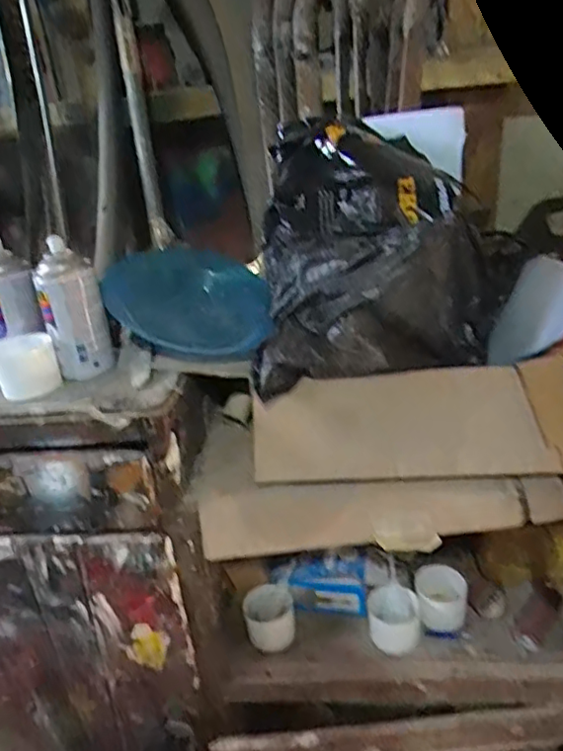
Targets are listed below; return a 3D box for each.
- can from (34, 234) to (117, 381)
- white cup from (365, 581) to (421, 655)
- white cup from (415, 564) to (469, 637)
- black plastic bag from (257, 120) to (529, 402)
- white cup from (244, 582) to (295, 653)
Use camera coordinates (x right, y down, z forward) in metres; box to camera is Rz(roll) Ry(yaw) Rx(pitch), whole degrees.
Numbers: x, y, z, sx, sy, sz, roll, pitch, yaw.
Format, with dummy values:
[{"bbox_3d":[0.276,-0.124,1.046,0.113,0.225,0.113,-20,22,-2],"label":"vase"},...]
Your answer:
[{"bbox_3d":[-0.233,-0.073,0.662,0.067,0.139,0.058,-15,28,-18],"label":"can"},{"bbox_3d":[0.145,0.317,0.773,0.069,0.053,0.069,-5,27,2],"label":"white cup"},{"bbox_3d":[0.210,0.300,0.775,0.064,0.069,0.073,-1,27,10],"label":"white cup"},{"bbox_3d":[0.127,-0.145,0.678,0.316,0.225,0.254,-4,27,4],"label":"black plastic bag"},{"bbox_3d":[-0.016,0.317,0.774,0.063,0.059,0.058,-5,27,2],"label":"white cup"}]

